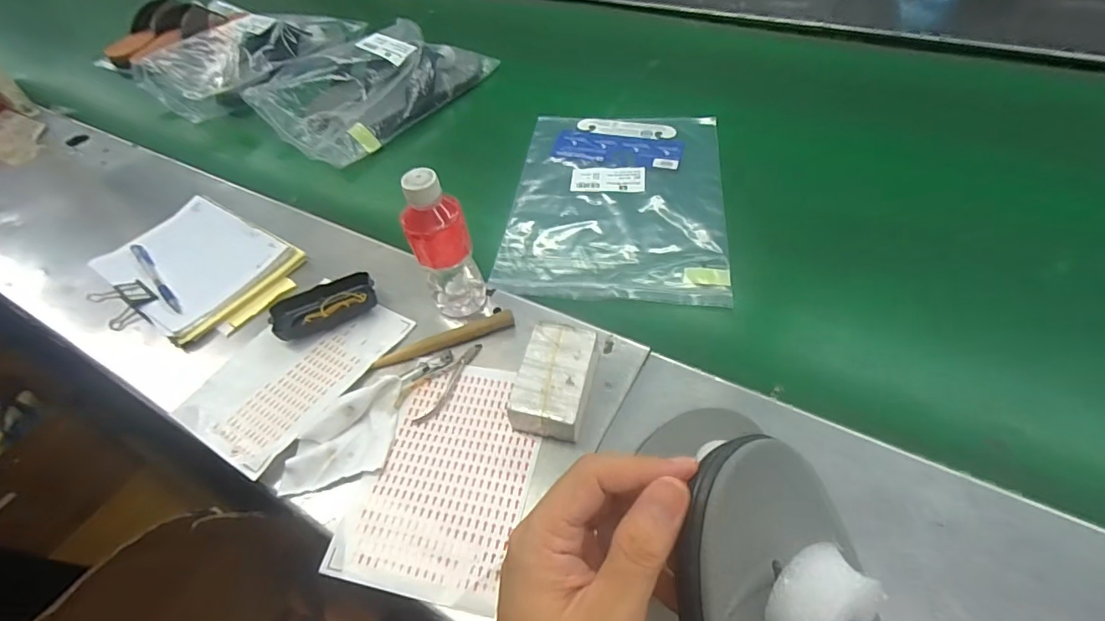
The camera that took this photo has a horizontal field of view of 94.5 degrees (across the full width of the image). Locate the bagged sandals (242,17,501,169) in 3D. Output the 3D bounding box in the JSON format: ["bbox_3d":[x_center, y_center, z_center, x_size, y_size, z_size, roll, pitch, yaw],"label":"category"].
[{"bbox_3d":[-0.307,-0.402,0.874,0.233,0.078,0.358,26,56,24],"label":"bagged sandals"}]

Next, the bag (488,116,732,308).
[{"bbox_3d":[0.086,-0.153,0.687,0.271,0.012,0.369,4,50,8],"label":"bag"}]

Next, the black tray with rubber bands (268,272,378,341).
[{"bbox_3d":[-0.257,-0.009,0.575,0.112,0.026,0.051,-21,51,-13],"label":"black tray with rubber bands"}]

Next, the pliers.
[{"bbox_3d":[-0.109,0.068,0.512,0.040,0.008,0.101,32,59,28],"label":"pliers"}]

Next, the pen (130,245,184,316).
[{"bbox_3d":[-0.481,-0.043,0.614,0.014,0.018,0.150,-38,57,-25],"label":"pen"}]

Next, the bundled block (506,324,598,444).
[{"bbox_3d":[0.003,0.067,0.474,0.069,0.044,0.107,7,50,10],"label":"bundled block"}]

